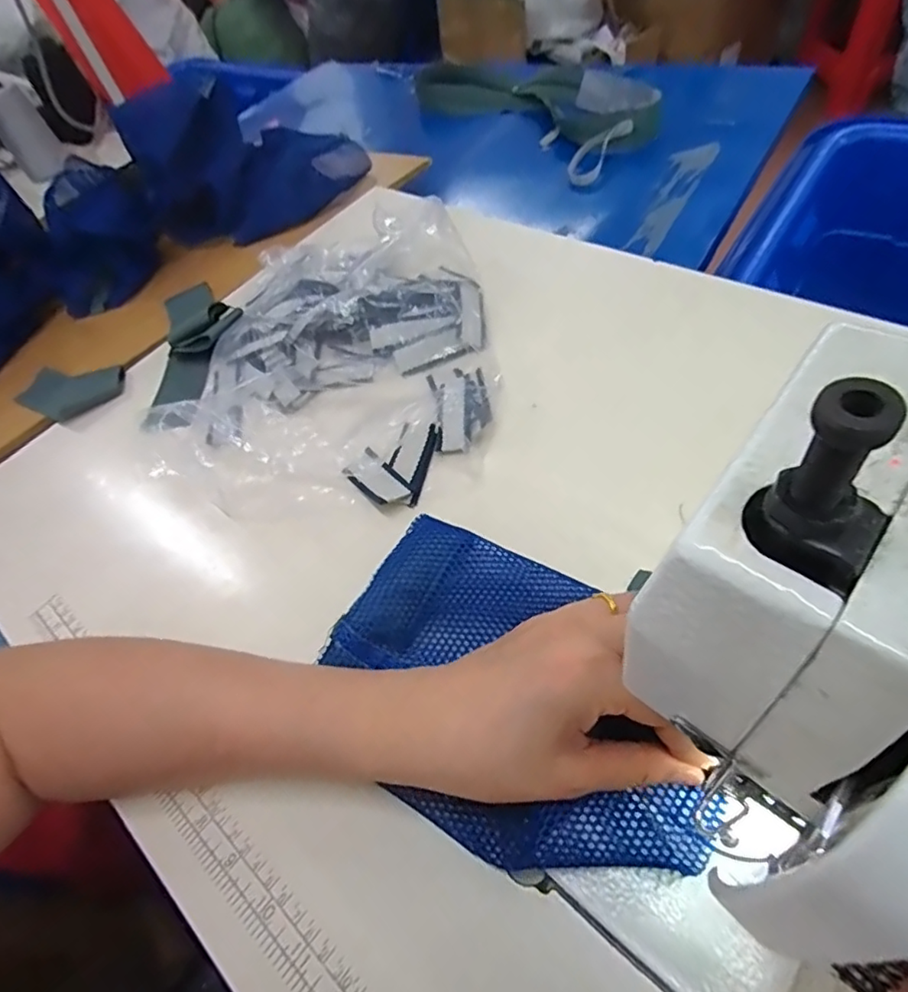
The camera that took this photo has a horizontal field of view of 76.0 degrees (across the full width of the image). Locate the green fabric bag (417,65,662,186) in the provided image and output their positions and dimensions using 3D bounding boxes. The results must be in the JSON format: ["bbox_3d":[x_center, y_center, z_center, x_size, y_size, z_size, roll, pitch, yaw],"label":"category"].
[{"bbox_3d":[0.117,-0.552,0.821,0.187,0.059,0.427,-30,54,-8],"label":"green fabric bag"}]

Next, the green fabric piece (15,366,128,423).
[{"bbox_3d":[-0.347,-0.091,0.523,0.104,0.013,0.054,1,70,15],"label":"green fabric piece"}]

